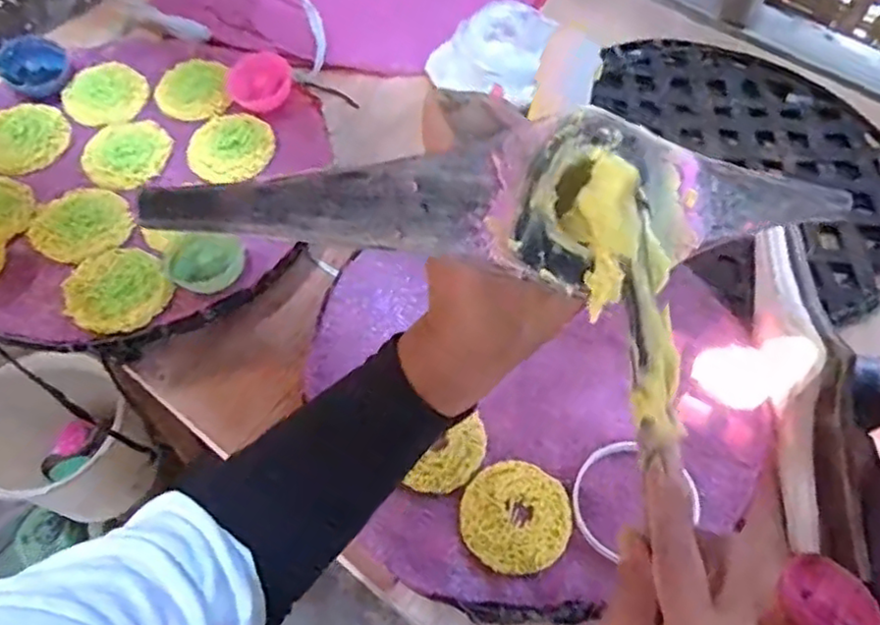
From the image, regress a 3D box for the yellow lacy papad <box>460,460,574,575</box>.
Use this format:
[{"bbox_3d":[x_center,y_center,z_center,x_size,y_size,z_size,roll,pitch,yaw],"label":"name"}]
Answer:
[{"bbox_3d":[0.056,0.147,0.479,0.078,0.005,0.078,-13,58,-8],"label":"yellow lacy papad"}]

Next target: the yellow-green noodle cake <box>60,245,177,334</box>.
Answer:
[{"bbox_3d":[-0.258,-0.017,0.522,0.077,0.016,0.071,0,57,0],"label":"yellow-green noodle cake"}]

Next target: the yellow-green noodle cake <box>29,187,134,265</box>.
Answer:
[{"bbox_3d":[-0.307,-0.077,0.563,0.076,0.004,0.083,-32,62,-19],"label":"yellow-green noodle cake"}]

